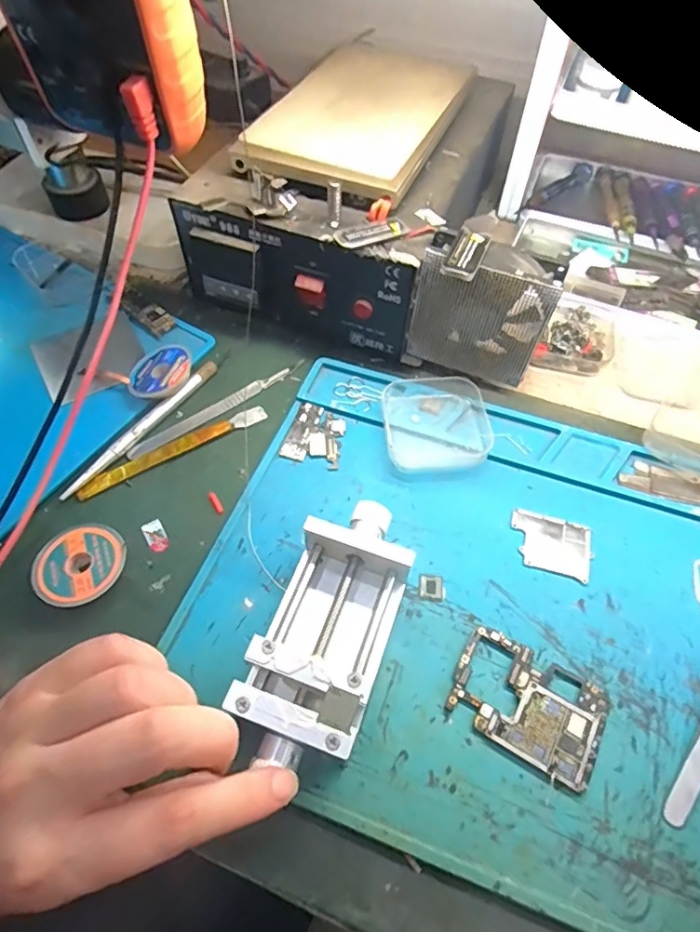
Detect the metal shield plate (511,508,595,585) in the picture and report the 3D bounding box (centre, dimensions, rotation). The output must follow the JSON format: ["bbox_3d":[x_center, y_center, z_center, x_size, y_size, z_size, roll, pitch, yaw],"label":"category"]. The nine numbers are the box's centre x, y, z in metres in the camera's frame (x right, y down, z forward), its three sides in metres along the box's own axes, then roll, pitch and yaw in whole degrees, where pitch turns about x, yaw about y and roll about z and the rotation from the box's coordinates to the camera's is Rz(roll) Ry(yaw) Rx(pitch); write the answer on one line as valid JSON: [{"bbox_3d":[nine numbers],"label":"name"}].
[{"bbox_3d":[0.112,0.043,0.298,0.044,0.004,0.033,17,59,10],"label":"metal shield plate"}]

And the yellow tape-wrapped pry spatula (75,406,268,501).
[{"bbox_3d":[-0.109,-0.012,0.332,0.120,0.004,0.013,-27,62,-17],"label":"yellow tape-wrapped pry spatula"}]

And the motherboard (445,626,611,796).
[{"bbox_3d":[0.084,0.112,0.253,0.069,0.004,0.047,28,62,16],"label":"motherboard"}]

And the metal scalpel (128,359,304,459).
[{"bbox_3d":[-0.085,-0.040,0.350,0.127,0.004,0.010,-34,64,-20],"label":"metal scalpel"}]

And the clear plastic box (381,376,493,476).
[{"bbox_3d":[0.053,-0.028,0.338,0.062,0.014,0.069,-4,58,-3],"label":"clear plastic box"}]

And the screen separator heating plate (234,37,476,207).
[{"bbox_3d":[0.011,-0.245,0.363,0.108,0.013,0.185,24,62,5],"label":"screen separator heating plate"}]

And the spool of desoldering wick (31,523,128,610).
[{"bbox_3d":[-0.143,0.053,0.284,0.045,0.013,0.043,0,58,0],"label":"spool of desoldering wick"}]

